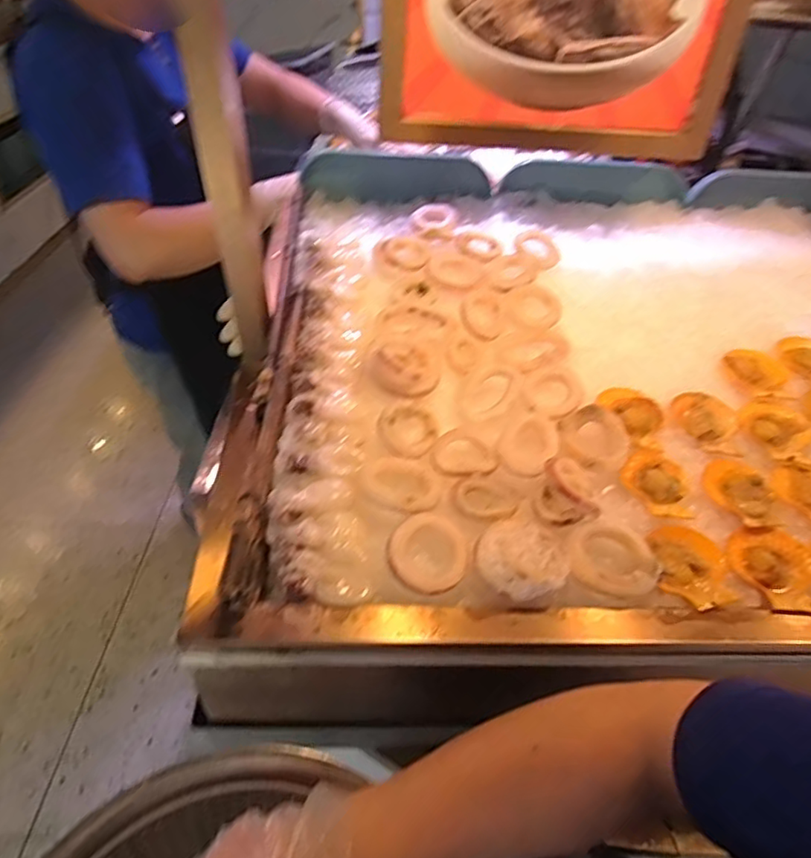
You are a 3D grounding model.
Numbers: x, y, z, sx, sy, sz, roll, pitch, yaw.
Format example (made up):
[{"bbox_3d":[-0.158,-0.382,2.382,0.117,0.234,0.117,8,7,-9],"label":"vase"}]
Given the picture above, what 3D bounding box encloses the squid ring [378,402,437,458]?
[{"bbox_3d":[0.001,0.000,0.509,0.051,0.007,0.051,5,64,-11],"label":"squid ring"}]

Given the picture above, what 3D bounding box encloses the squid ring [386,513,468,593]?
[{"bbox_3d":[0.018,0.093,0.437,0.058,0.004,0.059,4,65,-9],"label":"squid ring"}]

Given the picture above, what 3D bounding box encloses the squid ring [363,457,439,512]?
[{"bbox_3d":[-0.003,0.044,0.469,0.063,0.011,0.043,22,46,17],"label":"squid ring"}]

